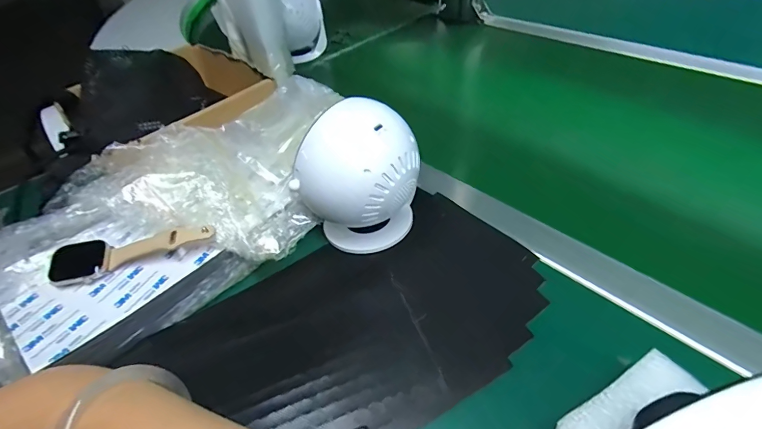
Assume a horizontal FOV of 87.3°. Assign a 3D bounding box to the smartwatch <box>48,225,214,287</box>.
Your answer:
[{"bbox_3d":[-0.202,0.028,0.328,0.128,0.015,0.035,-13,44,-6],"label":"smartwatch"}]

